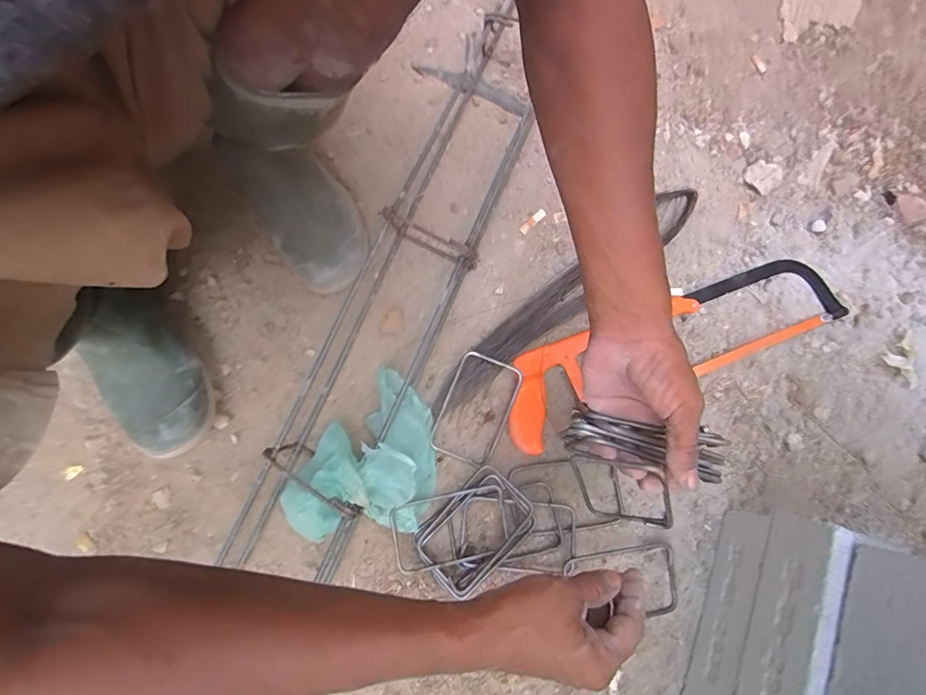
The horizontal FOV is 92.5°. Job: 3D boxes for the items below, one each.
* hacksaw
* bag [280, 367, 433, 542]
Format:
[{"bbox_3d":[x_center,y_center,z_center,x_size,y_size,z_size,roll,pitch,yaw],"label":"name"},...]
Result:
[{"bbox_3d":[0.240,-0.007,0.515,0.425,0.024,0.104,-23,77,-5],"label":"hacksaw"},{"bbox_3d":[-0.093,0.127,0.460,0.127,0.072,0.174,40,80,10],"label":"bag"}]

